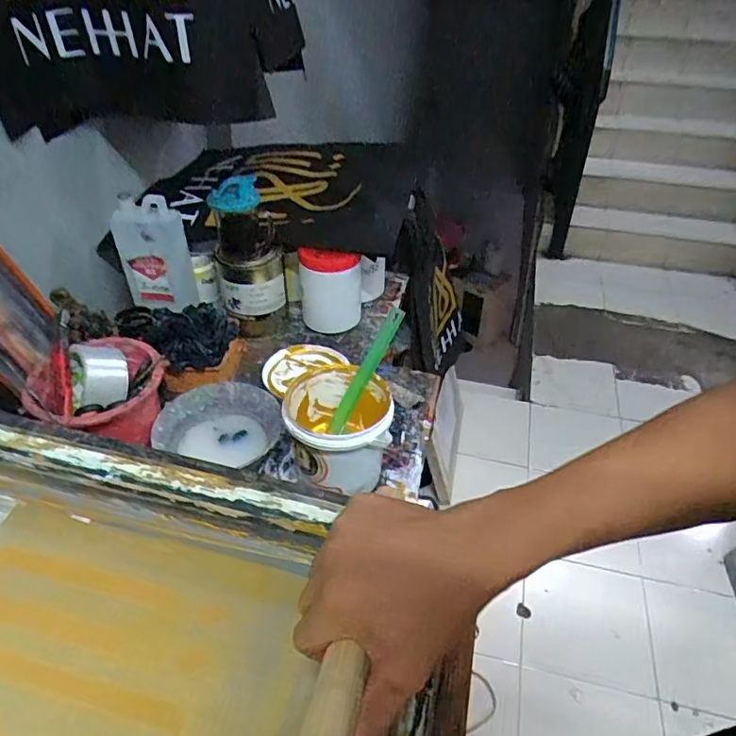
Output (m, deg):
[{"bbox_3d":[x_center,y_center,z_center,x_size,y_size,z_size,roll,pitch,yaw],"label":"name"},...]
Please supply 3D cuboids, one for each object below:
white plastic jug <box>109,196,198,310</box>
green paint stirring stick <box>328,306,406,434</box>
[{"bbox_3d":[-0.348,-0.184,0.909,0.103,0.180,0.058,1,40,0],"label":"white plastic jug"},{"bbox_3d":[-0.004,0.006,0.678,0.013,0.175,0.022,36,13,34],"label":"green paint stirring stick"}]

